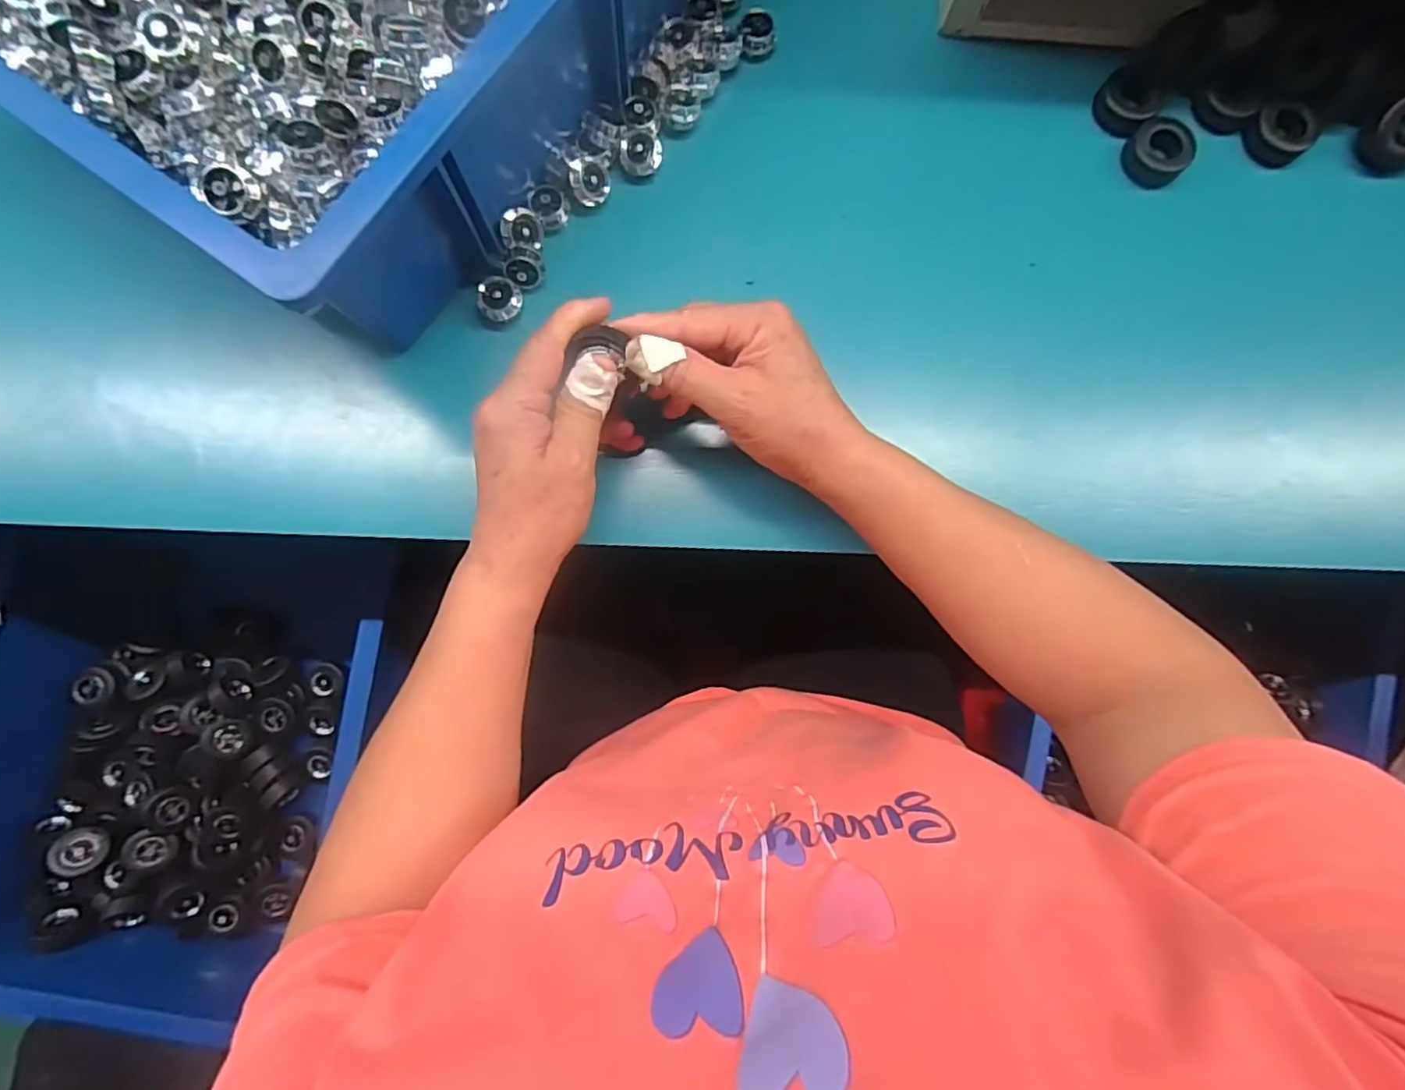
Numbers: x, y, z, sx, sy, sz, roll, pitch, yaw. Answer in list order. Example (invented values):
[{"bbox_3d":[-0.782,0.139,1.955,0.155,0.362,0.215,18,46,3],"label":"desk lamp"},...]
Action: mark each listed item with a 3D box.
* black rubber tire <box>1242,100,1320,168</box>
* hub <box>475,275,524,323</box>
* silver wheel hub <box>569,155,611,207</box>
[{"bbox_3d":[0.378,-0.268,0.409,0.034,0.015,0.038,-39,88,-3],"label":"black rubber tire"},{"bbox_3d":[-0.118,-0.142,0.364,0.023,0.014,0.024,0,86,-1],"label":"hub"},{"bbox_3d":[-0.067,-0.218,0.374,0.024,0.014,0.024,0,86,-1],"label":"silver wheel hub"}]

